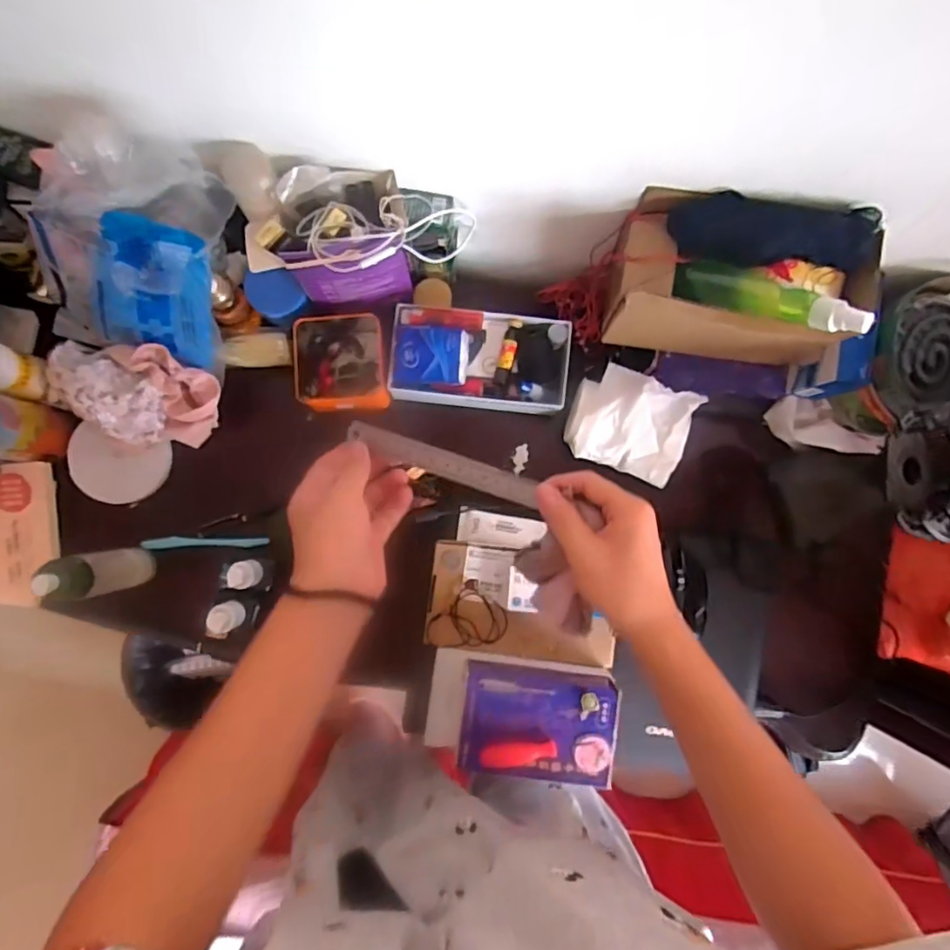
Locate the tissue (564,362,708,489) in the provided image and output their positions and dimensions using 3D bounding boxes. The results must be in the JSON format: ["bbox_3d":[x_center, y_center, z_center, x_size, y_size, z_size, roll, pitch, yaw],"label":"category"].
[{"bbox_3d":[0.165,-0.055,0.636,0.125,0.046,0.097,20,87,-1],"label":"tissue"}]

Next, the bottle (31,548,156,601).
[{"bbox_3d":[-0.366,0.095,0.596,0.043,0.139,0.044,-15,88,-2],"label":"bottle"}]

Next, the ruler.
[{"bbox_3d":[-0.027,-0.009,0.456,0.152,0.008,0.019,19,89,8],"label":"ruler"}]

